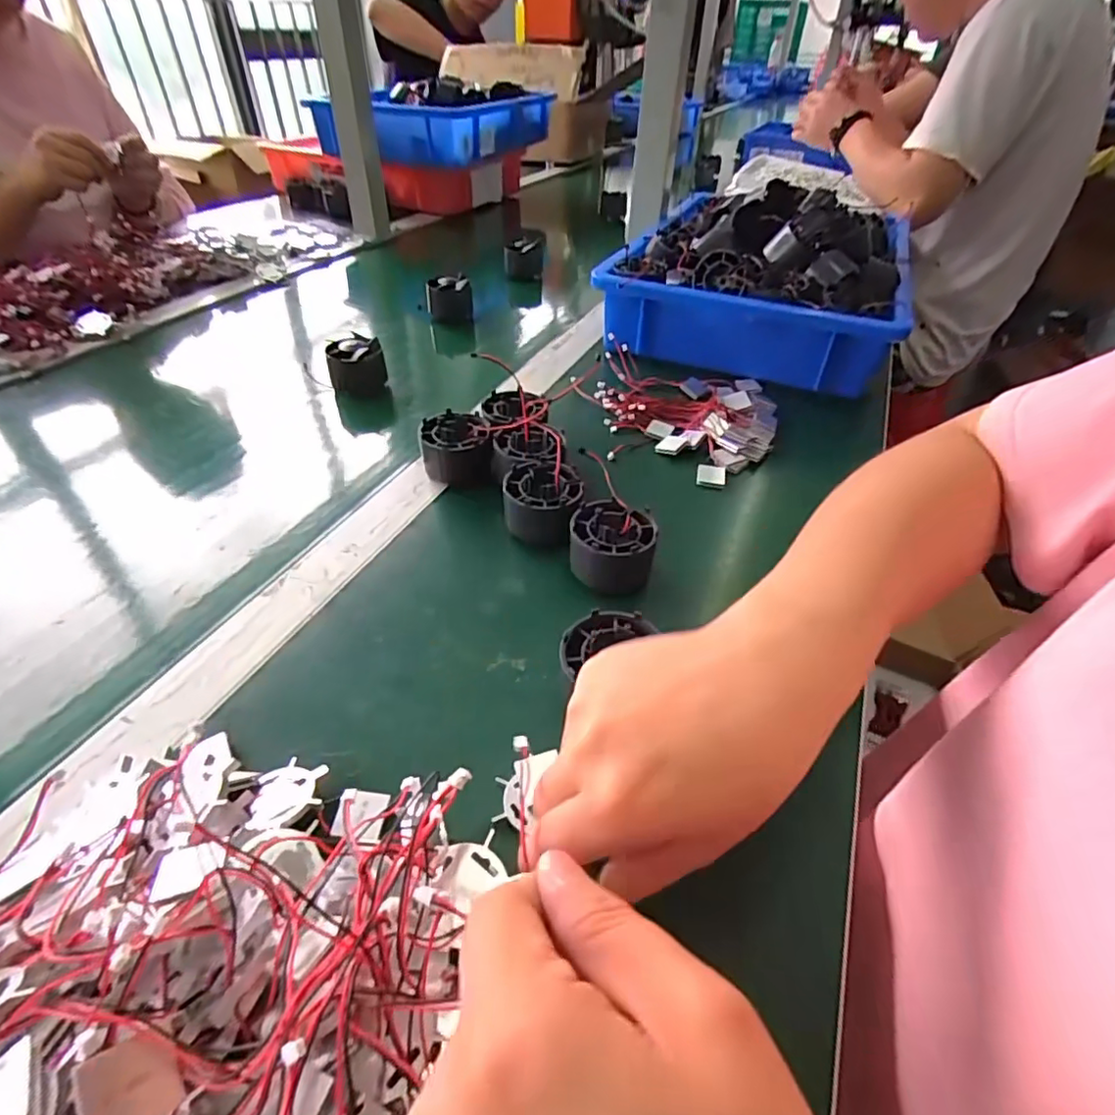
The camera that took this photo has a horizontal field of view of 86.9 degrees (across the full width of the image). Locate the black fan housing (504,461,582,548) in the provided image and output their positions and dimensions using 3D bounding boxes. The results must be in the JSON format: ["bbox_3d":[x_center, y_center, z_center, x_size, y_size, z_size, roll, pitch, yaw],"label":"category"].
[{"bbox_3d":[-0.010,-0.036,0.392,0.049,0.039,0.049,1,42,-1],"label":"black fan housing"}]

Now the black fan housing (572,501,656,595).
[{"bbox_3d":[0.033,-0.005,0.361,0.051,0.034,0.055,7,43,5],"label":"black fan housing"}]

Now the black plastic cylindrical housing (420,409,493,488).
[{"bbox_3d":[-0.074,-0.079,0.438,0.051,0.040,0.050,1,42,-1],"label":"black plastic cylindrical housing"}]

